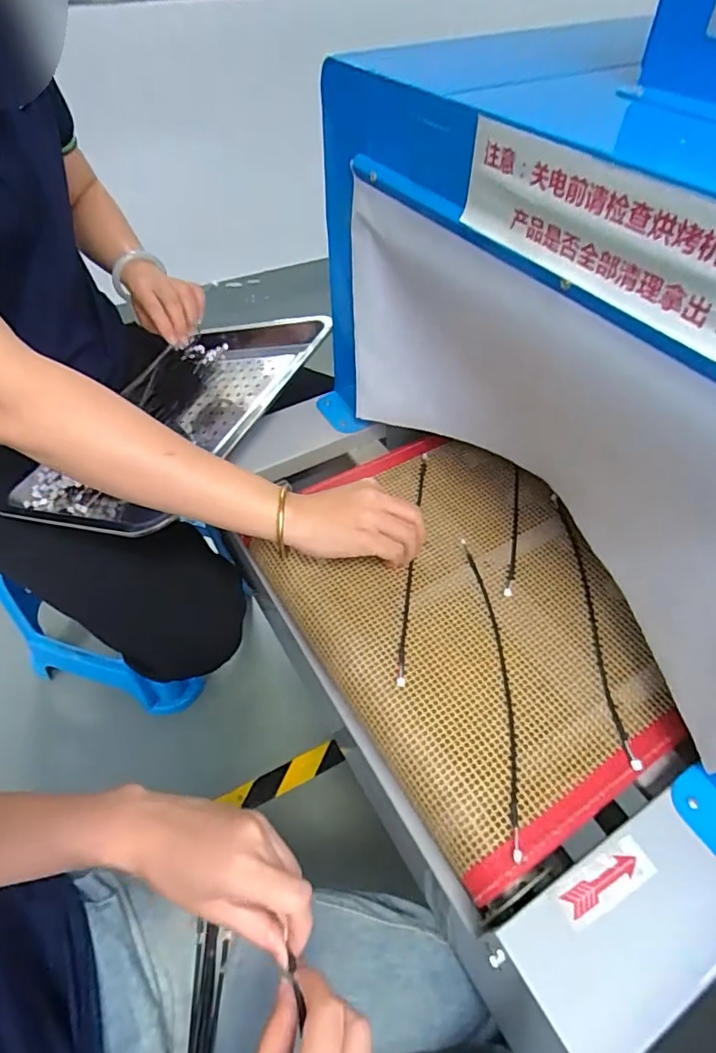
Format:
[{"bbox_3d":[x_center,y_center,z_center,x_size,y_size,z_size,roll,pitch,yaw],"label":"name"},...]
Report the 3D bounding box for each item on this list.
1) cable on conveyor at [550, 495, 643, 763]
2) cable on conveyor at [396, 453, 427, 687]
[{"bbox_3d":[0.213,0.076,0.496,0.016,0.013,0.272,0,50,1],"label":"cable on conveyor"},{"bbox_3d":[0.055,0.026,0.540,0.007,0.018,0.280,6,50,6],"label":"cable on conveyor"}]

